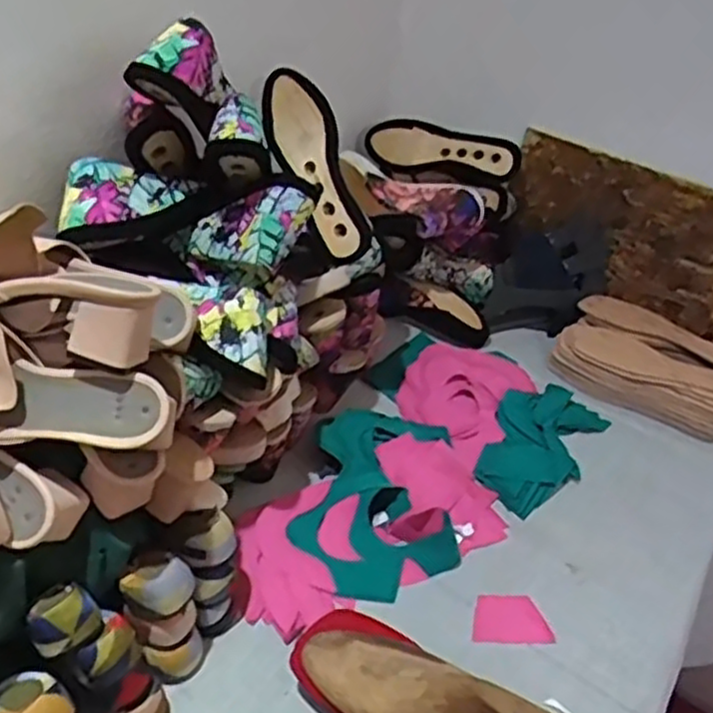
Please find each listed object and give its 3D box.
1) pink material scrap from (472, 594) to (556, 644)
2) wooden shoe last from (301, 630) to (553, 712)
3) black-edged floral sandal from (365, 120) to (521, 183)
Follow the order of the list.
[{"bbox_3d":[0.157,0.265,0.759,0.075,0.006,0.056,-4,37,5],"label":"pink material scrap"},{"bbox_3d":[0.063,0.274,0.606,0.250,0.078,0.070,11,35,27],"label":"wooden shoe last"},{"bbox_3d":[0.134,-0.315,1.154,0.233,0.075,0.070,17,38,12],"label":"black-edged floral sandal"}]

